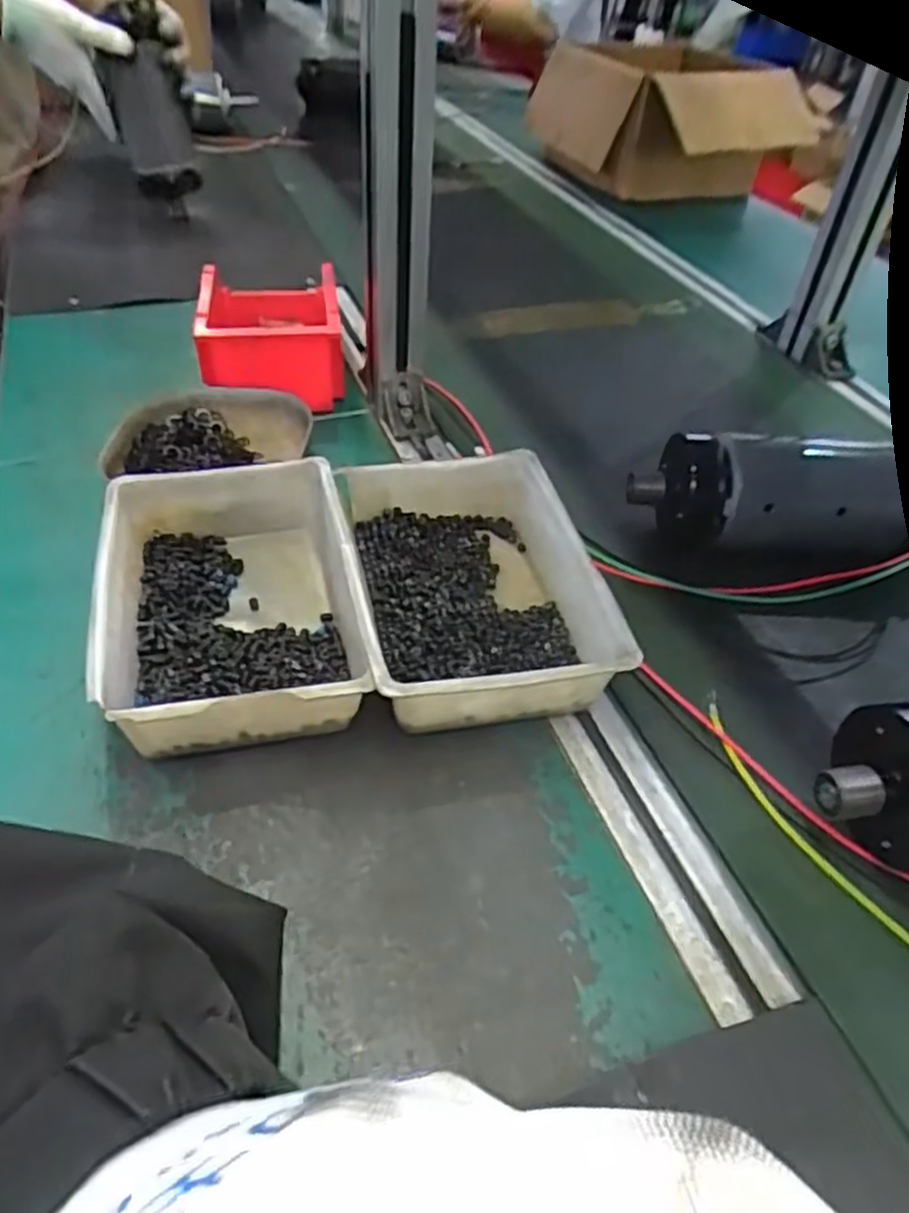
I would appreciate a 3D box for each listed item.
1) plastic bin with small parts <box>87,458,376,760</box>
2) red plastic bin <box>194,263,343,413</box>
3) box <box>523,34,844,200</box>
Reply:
[{"bbox_3d":[-0.132,-0.003,0.462,0.143,0.055,0.204,-7,44,-12],"label":"plastic bin with small parts"},{"bbox_3d":[-0.165,-0.248,0.699,0.117,0.073,0.165,-5,44,-9],"label":"red plastic bin"},{"bbox_3d":[0.282,-0.698,1.102,0.192,0.166,0.391,-24,50,-27],"label":"box"}]

